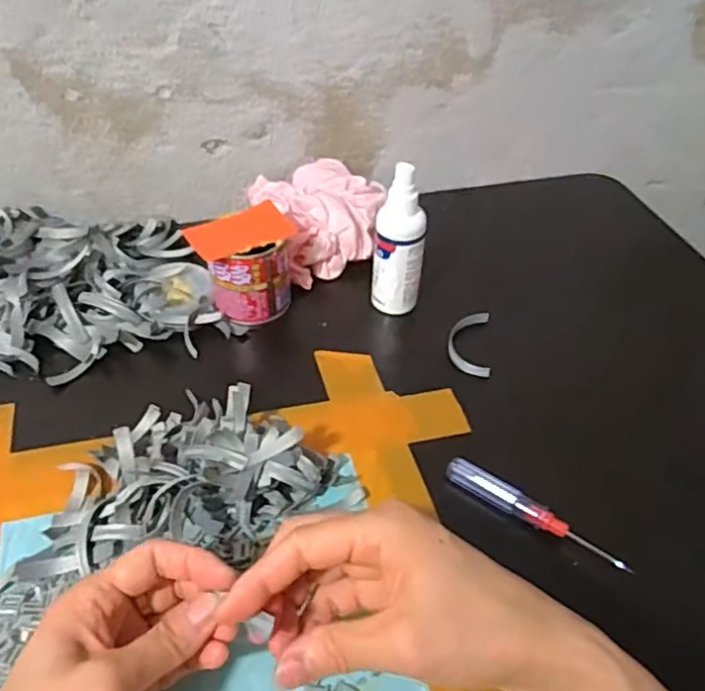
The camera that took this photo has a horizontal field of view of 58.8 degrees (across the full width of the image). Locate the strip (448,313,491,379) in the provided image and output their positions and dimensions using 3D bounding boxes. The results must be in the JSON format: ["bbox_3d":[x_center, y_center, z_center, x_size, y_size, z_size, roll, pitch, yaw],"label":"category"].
[{"bbox_3d":[0.094,0.000,0.506,0.032,0.014,0.061,4,59,3],"label":"strip"}]

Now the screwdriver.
[{"bbox_3d":[0.114,0.105,0.395,0.119,0.015,0.015,29,51,25],"label":"screwdriver"}]

